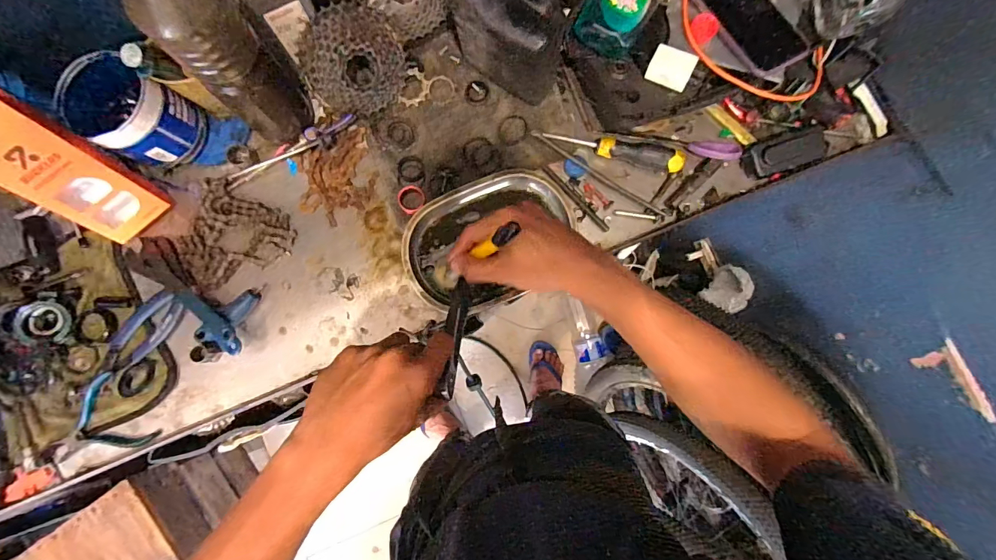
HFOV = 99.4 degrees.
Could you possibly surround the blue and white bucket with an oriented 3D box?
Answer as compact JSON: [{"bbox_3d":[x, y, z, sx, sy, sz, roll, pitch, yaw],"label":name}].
[{"bbox_3d":[-0.426,-0.194,0.495,0.105,0.081,0.096,0,84,-2],"label":"blue and white bucket"}]

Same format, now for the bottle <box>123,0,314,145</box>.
[{"bbox_3d":[-0.272,-0.228,0.430,0.081,0.268,0.077,-42,87,-5],"label":"bottle"}]

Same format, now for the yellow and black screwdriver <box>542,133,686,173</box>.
[{"bbox_3d":[0.156,-0.176,0.560,0.183,0.026,0.024,13,84,-1],"label":"yellow and black screwdriver"}]

